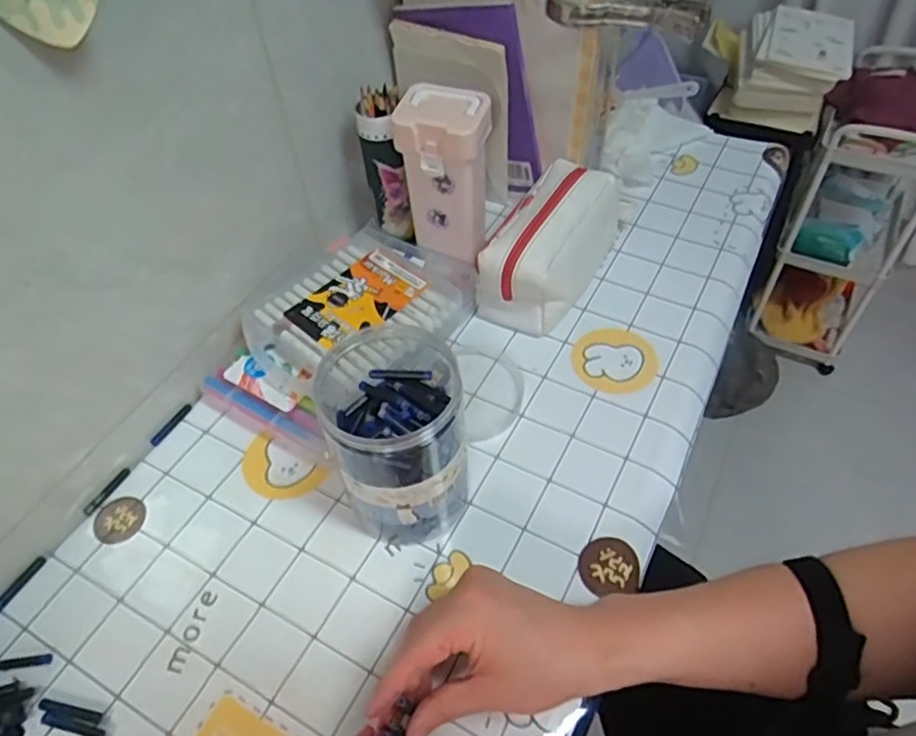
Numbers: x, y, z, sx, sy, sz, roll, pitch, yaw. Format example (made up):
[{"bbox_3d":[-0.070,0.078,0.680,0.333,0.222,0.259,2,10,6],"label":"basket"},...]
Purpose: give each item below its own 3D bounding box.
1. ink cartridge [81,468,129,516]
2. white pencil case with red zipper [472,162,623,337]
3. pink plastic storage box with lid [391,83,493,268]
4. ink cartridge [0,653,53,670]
[{"bbox_3d":[-0.295,0.103,0.545,0.009,0.004,0.047,22,55,20],"label":"ink cartridge"},{"bbox_3d":[0.100,-0.134,0.664,0.089,0.091,0.198,21,54,20],"label":"white pencil case with red zipper"},{"bbox_3d":[-0.010,-0.186,0.639,0.079,0.156,0.064,12,52,13],"label":"pink plastic storage box with lid"},{"bbox_3d":[-0.313,0.208,0.457,0.048,0.004,0.008,-7,50,-3],"label":"ink cartridge"}]

